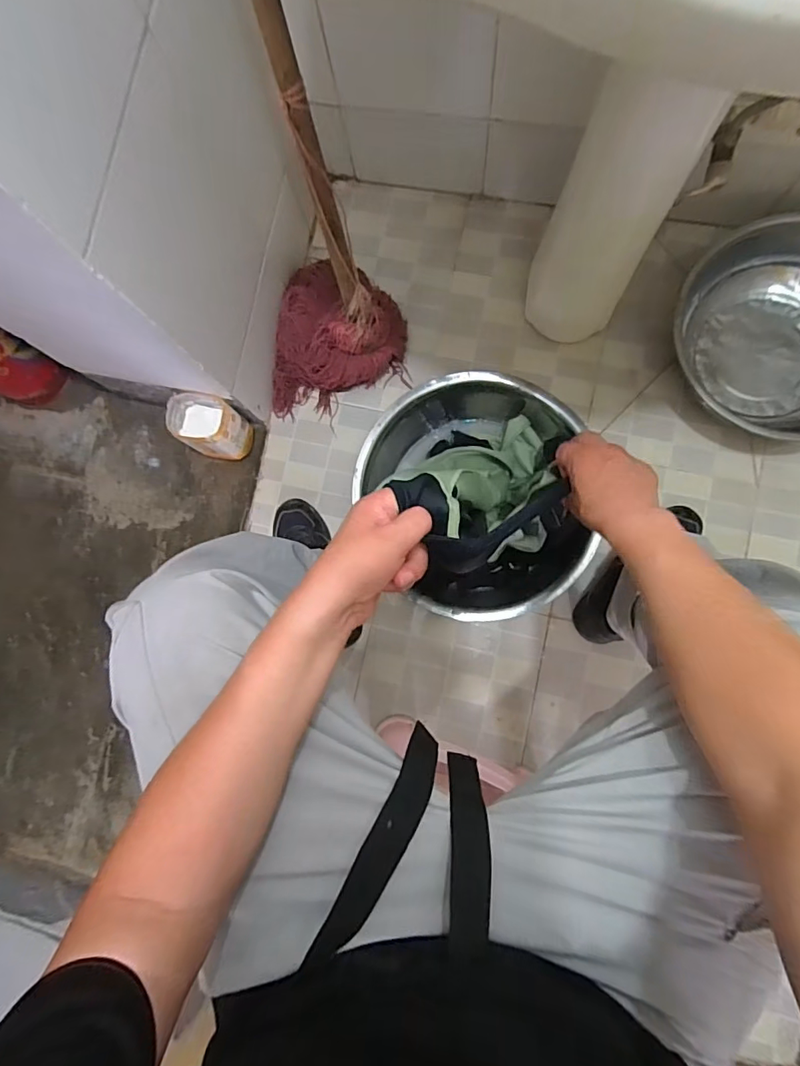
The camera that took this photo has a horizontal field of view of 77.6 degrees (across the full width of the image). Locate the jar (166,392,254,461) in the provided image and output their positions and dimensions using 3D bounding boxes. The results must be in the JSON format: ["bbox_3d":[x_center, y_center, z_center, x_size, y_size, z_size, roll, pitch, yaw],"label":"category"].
[{"bbox_3d":[-0.326,-0.180,0.866,0.112,0.128,0.090,24,86,7],"label":"jar"}]

